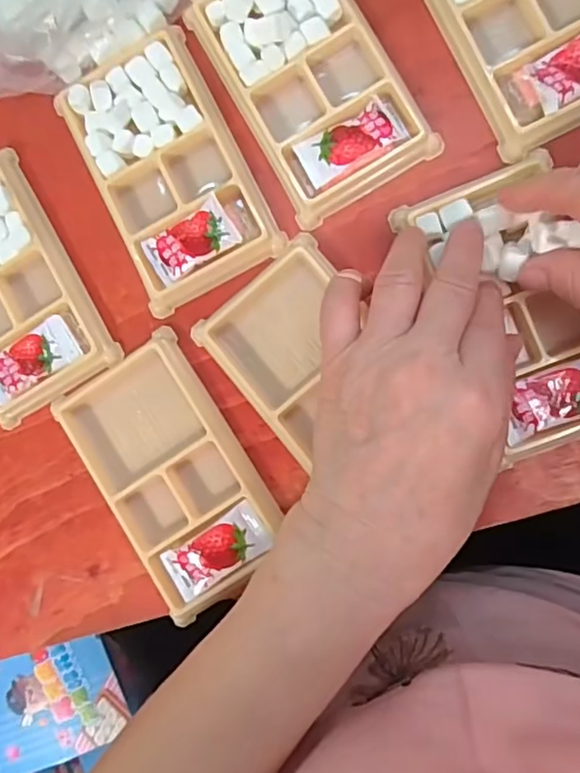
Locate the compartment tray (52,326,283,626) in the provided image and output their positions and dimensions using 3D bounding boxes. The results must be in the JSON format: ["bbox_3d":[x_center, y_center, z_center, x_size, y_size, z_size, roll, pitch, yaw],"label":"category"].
[{"bbox_3d":[-0.062,0.046,0.315,0.073,0.013,0.133,-33,84,7],"label":"compartment tray"}]

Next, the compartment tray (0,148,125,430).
[{"bbox_3d":[-0.157,-0.053,0.330,0.075,0.014,0.133,-30,85,7],"label":"compartment tray"}]

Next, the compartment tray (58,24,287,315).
[{"bbox_3d":[-0.065,-0.113,0.318,0.075,0.012,0.131,-28,85,7],"label":"compartment tray"}]

